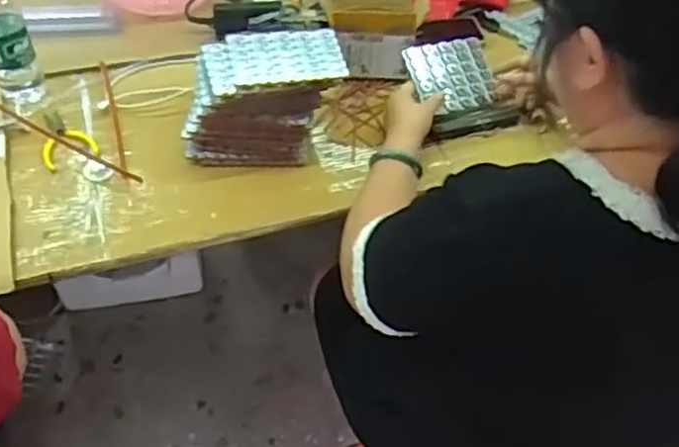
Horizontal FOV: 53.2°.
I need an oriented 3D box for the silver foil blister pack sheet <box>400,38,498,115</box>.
[{"bbox_3d":[0.174,-0.227,1.037,0.147,0.011,0.112,-18,83,-29],"label":"silver foil blister pack sheet"}]

